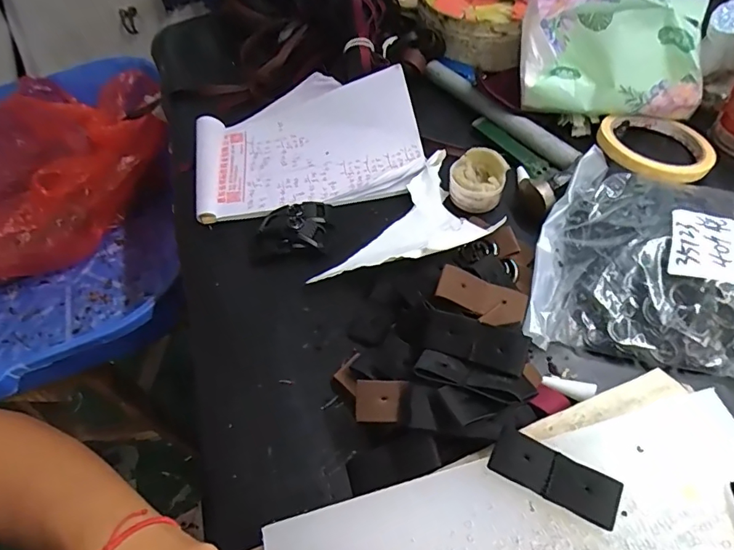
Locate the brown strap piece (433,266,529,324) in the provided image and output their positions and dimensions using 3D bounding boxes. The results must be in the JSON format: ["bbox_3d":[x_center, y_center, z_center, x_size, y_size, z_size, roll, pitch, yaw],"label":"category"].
[{"bbox_3d":[0.079,0.016,0.332,0.062,0.004,0.027,22,82,-1],"label":"brown strap piece"}]

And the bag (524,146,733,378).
[{"bbox_3d":[0.213,-0.017,0.345,0.171,0.043,0.164,9,57,15],"label":"bag"}]

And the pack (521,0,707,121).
[{"bbox_3d":[0.215,-0.195,0.426,0.149,0.086,0.082,5,57,13],"label":"pack"}]

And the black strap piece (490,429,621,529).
[{"bbox_3d":[0.097,0.104,0.248,0.063,0.007,0.024,23,62,24],"label":"black strap piece"}]

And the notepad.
[{"bbox_3d":[-0.063,-0.134,0.465,0.217,0.045,0.148,-10,54,3],"label":"notepad"}]

